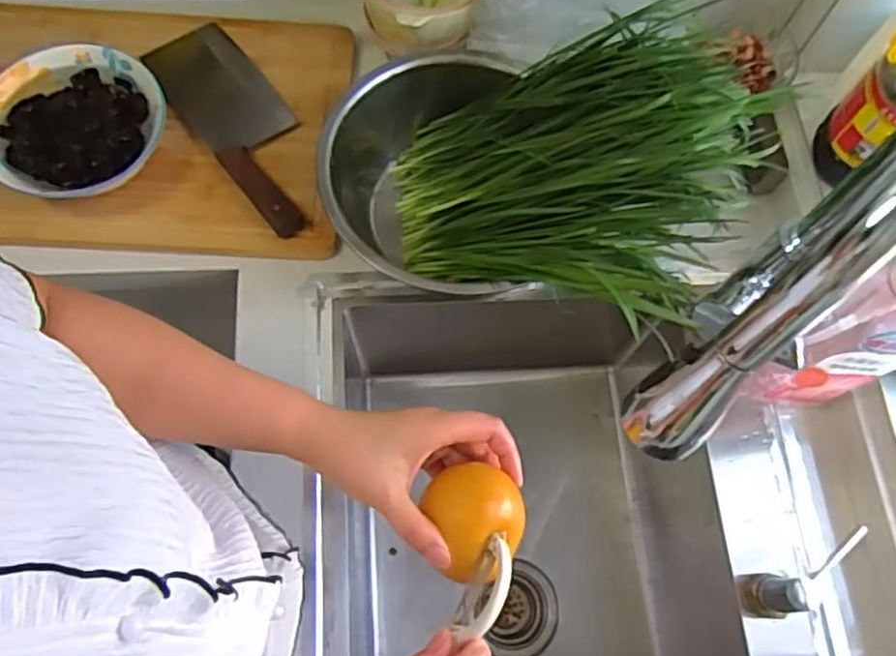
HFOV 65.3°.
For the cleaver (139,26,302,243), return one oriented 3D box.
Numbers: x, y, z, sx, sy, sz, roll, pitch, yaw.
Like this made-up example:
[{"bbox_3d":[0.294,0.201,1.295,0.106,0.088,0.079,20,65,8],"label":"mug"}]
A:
[{"bbox_3d":[-0.227,-0.227,0.762,0.100,0.022,0.304,-35,63,-9],"label":"cleaver"}]

